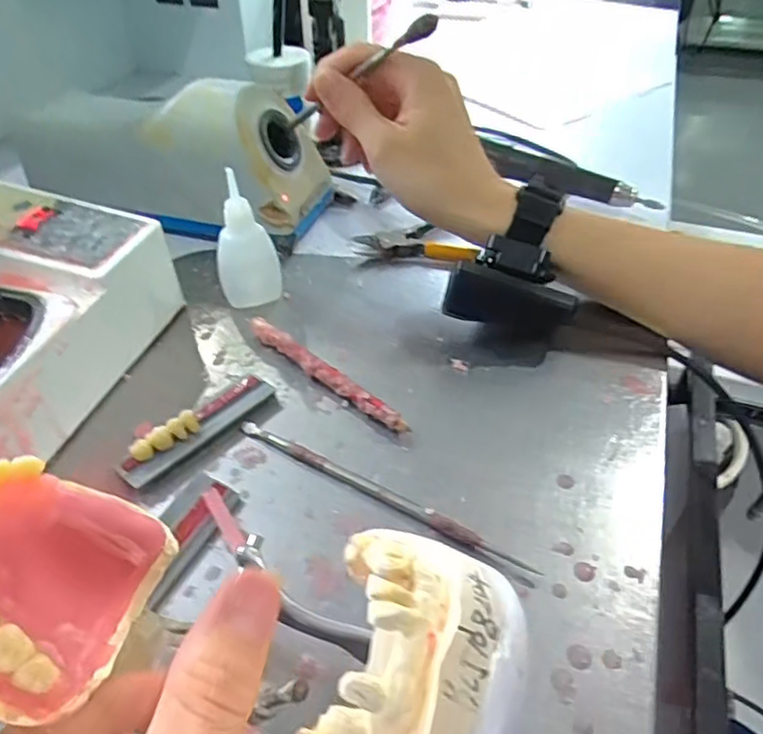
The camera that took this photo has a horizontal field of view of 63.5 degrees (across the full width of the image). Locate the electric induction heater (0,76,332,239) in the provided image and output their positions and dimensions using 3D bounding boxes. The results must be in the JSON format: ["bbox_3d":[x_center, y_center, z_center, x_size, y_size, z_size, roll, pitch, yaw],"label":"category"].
[{"bbox_3d":[-0.149,-0.157,0.446,0.207,0.092,0.081,12,45,13],"label":"electric induction heater"}]

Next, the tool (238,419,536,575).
[{"bbox_3d":[-0.003,0.055,0.277,0.149,0.006,0.007,22,48,23],"label":"tool"}]

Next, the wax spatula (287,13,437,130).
[{"bbox_3d":[-0.020,-0.172,0.373,0.016,0.009,0.153,-34,17,-30],"label":"wax spatula"}]

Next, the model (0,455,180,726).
[{"bbox_3d":[-0.090,0.058,0.160,0.027,0.058,0.055,-31,40,26],"label":"model"}]

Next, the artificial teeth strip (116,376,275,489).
[{"bbox_3d":[-0.089,0.029,0.301,0.017,0.015,0.081,31,52,29],"label":"artificial teeth strip"}]

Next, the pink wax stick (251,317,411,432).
[{"bbox_3d":[-0.032,0.003,0.330,0.118,0.013,0.008,33,53,31],"label":"pink wax stick"}]

